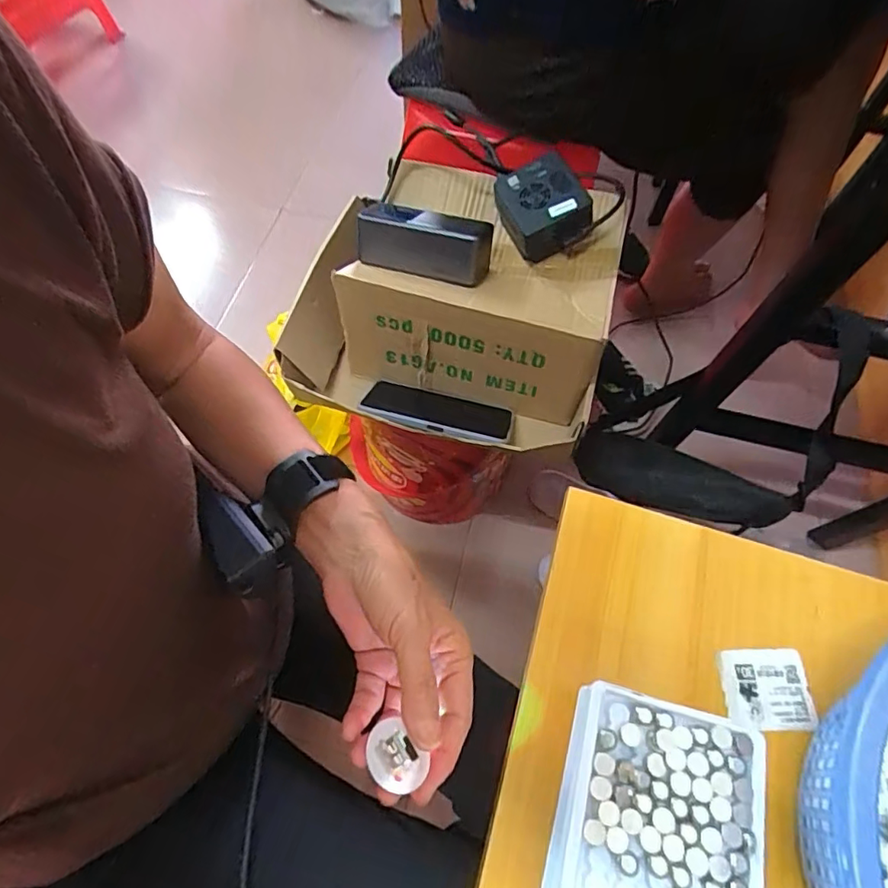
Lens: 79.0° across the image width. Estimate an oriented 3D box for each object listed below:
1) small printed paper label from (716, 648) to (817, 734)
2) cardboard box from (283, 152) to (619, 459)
[{"bbox_3d":[0.215,0.163,0.359,0.058,0.004,0.049,-1,62,-2],"label":"small printed paper label"},{"bbox_3d":[0.008,-0.141,0.596,0.321,0.190,0.268,15,63,7],"label":"cardboard box"}]

